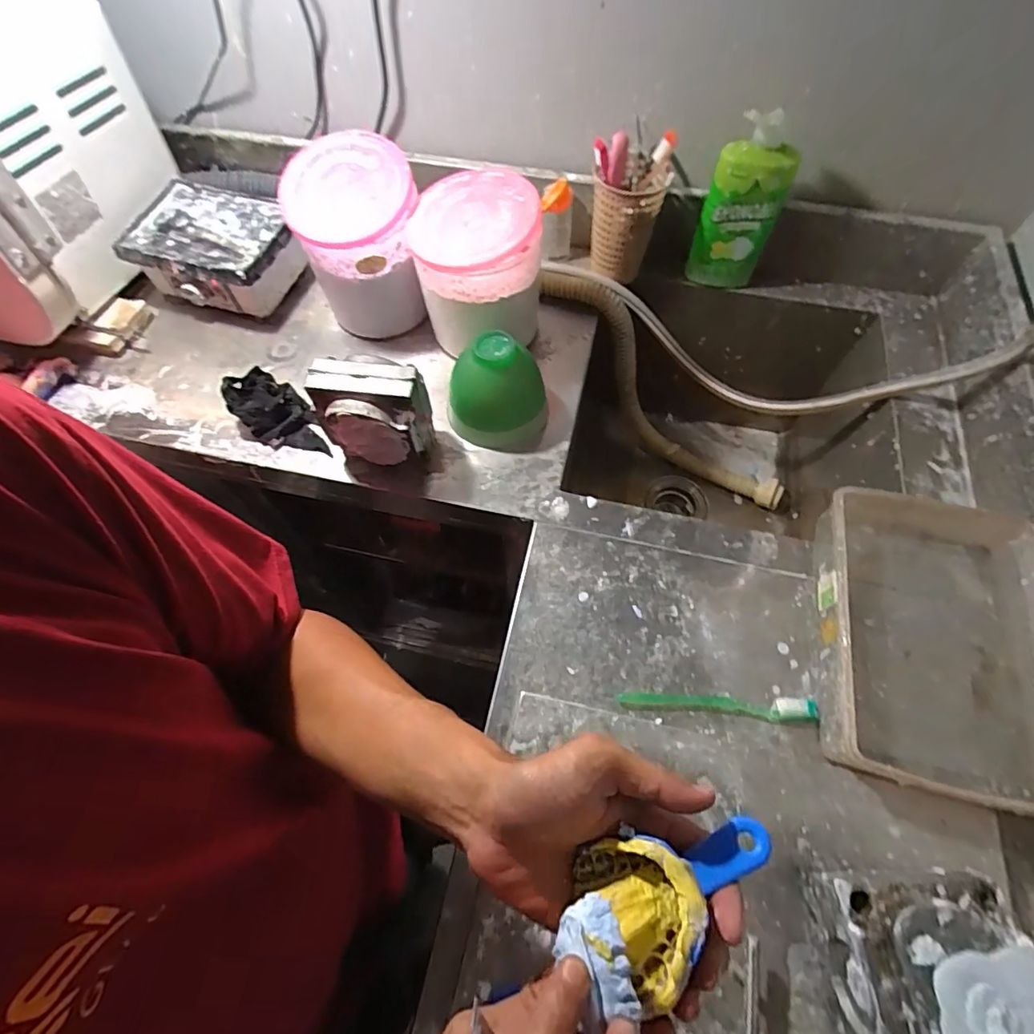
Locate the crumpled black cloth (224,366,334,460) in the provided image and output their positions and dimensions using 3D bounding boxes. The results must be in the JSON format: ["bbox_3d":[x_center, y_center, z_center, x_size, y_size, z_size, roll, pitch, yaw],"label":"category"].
[{"bbox_3d":[-0.300,-0.127,0.644,0.080,0.055,0.134,-37,68,-17],"label":"crumpled black cloth"}]

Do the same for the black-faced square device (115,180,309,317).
[{"bbox_3d":[-0.418,-0.388,0.747,0.213,0.083,0.176,16,64,8],"label":"black-faced square device"}]

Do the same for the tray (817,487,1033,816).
[{"bbox_3d":[0.396,0.117,0.497,0.194,0.068,0.270,14,63,7],"label":"tray"}]

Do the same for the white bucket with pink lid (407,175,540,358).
[{"bbox_3d":[-0.049,-0.310,0.647,0.147,0.168,0.128,-7,63,-3],"label":"white bucket with pink lid"}]

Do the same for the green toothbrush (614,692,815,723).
[{"bbox_3d":[0.194,0.184,0.500,0.185,0.012,0.020,2,62,1],"label":"green toothbrush"}]

